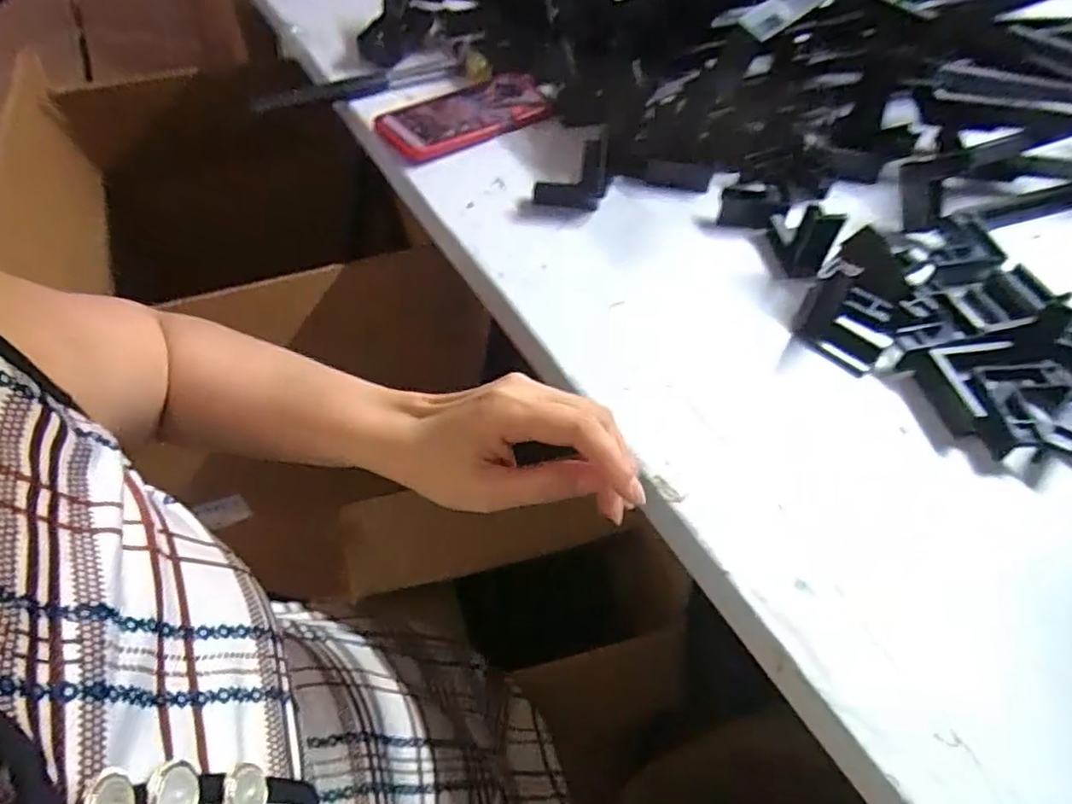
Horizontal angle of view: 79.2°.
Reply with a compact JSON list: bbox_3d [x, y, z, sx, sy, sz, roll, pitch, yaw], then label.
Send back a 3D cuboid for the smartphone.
[{"bbox_3d":[-0.063,-0.274,0.612,0.174,0.016,0.087,-33,58,-23],"label":"smartphone"}]

